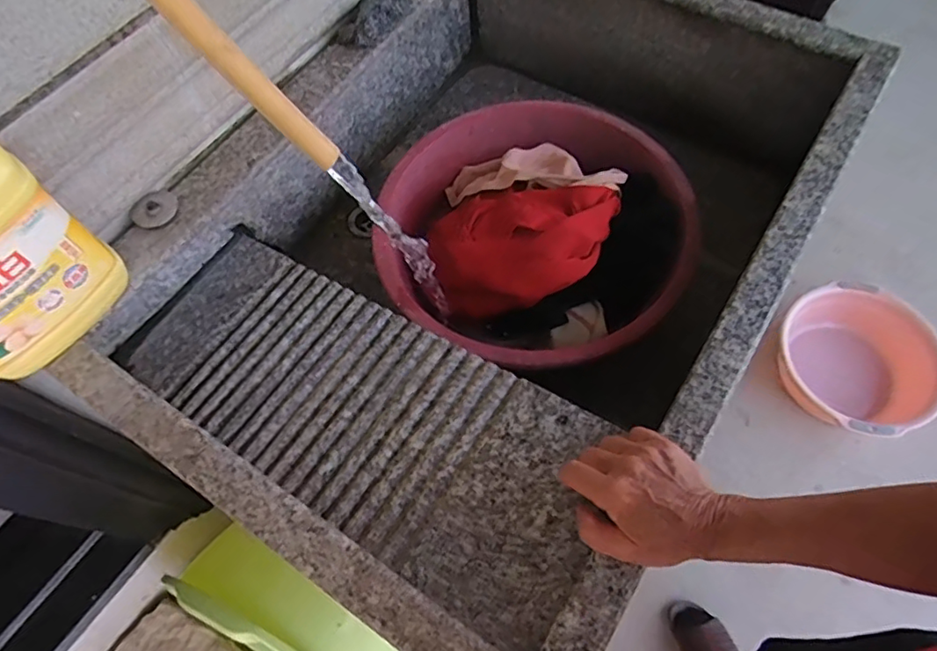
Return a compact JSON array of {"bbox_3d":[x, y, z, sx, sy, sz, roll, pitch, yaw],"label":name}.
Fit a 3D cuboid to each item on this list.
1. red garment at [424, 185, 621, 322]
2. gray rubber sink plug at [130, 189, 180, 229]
[{"bbox_3d":[0.060,-0.094,0.663,0.206,0.094,0.144,-2,61,-2],"label":"red garment"},{"bbox_3d":[-0.324,-0.121,0.608,0.035,0.014,0.046,26,64,13],"label":"gray rubber sink plug"}]

